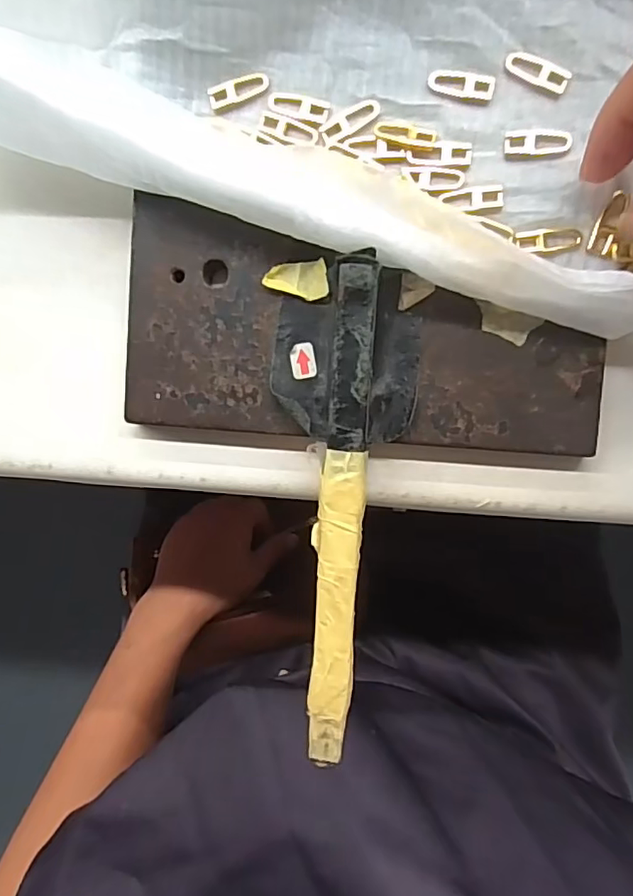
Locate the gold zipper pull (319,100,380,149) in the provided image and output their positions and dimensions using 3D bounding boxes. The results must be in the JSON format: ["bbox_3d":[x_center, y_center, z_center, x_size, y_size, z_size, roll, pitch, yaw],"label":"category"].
[{"bbox_3d":[0.012,-0.119,0.202,0.022,0.004,0.009,-33,89,8],"label":"gold zipper pull"}]

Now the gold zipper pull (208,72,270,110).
[{"bbox_3d":[-0.029,-0.132,0.206,0.023,0.004,0.008,-14,92,7],"label":"gold zipper pull"}]

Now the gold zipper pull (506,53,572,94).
[{"bbox_3d":[0.077,-0.131,0.194,0.022,0.004,0.008,26,96,5],"label":"gold zipper pull"}]

